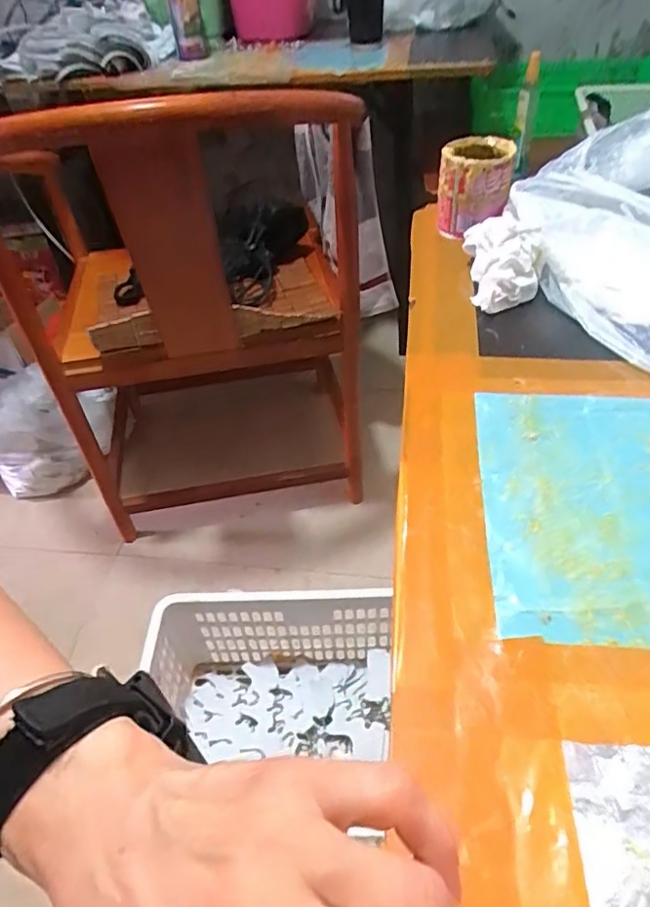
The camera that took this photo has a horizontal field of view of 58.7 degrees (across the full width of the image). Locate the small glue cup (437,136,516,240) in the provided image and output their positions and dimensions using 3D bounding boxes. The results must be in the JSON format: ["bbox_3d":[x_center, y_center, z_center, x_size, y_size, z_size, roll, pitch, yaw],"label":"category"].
[{"bbox_3d":[0.136,-0.242,0.526,0.062,0.068,0.064,9,46,15],"label":"small glue cup"}]

